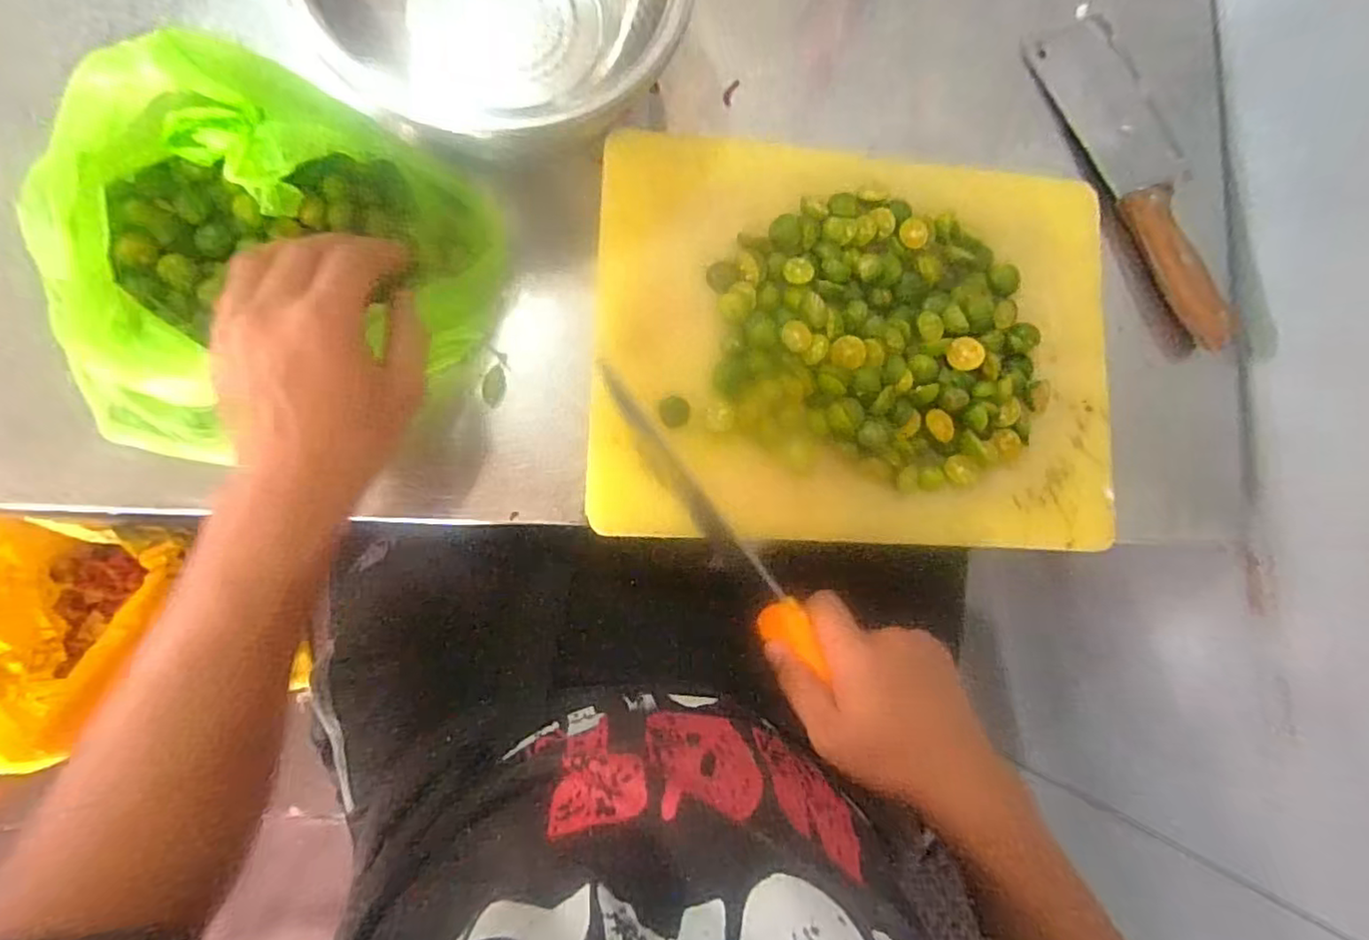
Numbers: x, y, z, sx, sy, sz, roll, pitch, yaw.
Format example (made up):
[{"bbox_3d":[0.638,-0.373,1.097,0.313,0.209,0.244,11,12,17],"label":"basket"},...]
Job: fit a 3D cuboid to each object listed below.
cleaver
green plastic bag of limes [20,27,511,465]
[{"bbox_3d":[0.390,-0.243,0.546,0.075,0.028,0.294,-25,87,-9],"label":"cleaver"},{"bbox_3d":[-0.260,-0.141,0.410,0.260,0.107,0.213,-29,88,-9],"label":"green plastic bag of limes"}]

